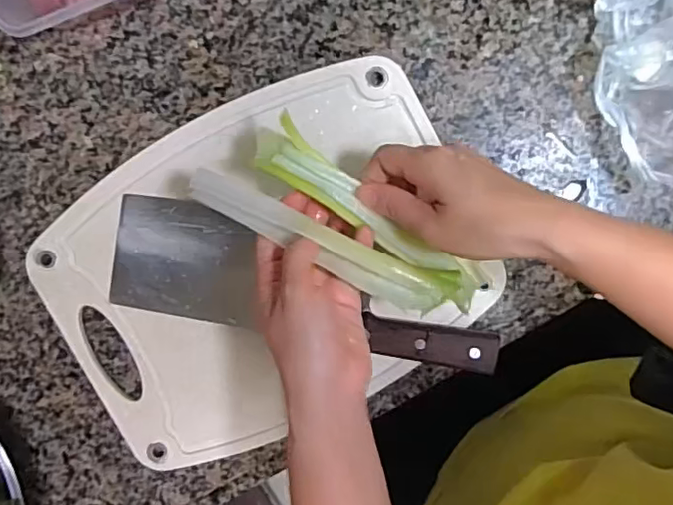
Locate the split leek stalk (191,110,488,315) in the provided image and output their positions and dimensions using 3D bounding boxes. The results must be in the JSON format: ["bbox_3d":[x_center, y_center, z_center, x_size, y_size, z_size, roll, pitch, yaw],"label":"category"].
[{"bbox_3d":[0.012,-0.018,0.403,0.213,0.049,0.070,30,96,-7],"label":"split leek stalk"}]

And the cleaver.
[{"bbox_3d":[-0.026,0.026,0.463,0.309,0.033,0.090,11,96,-1],"label":"cleaver"}]

